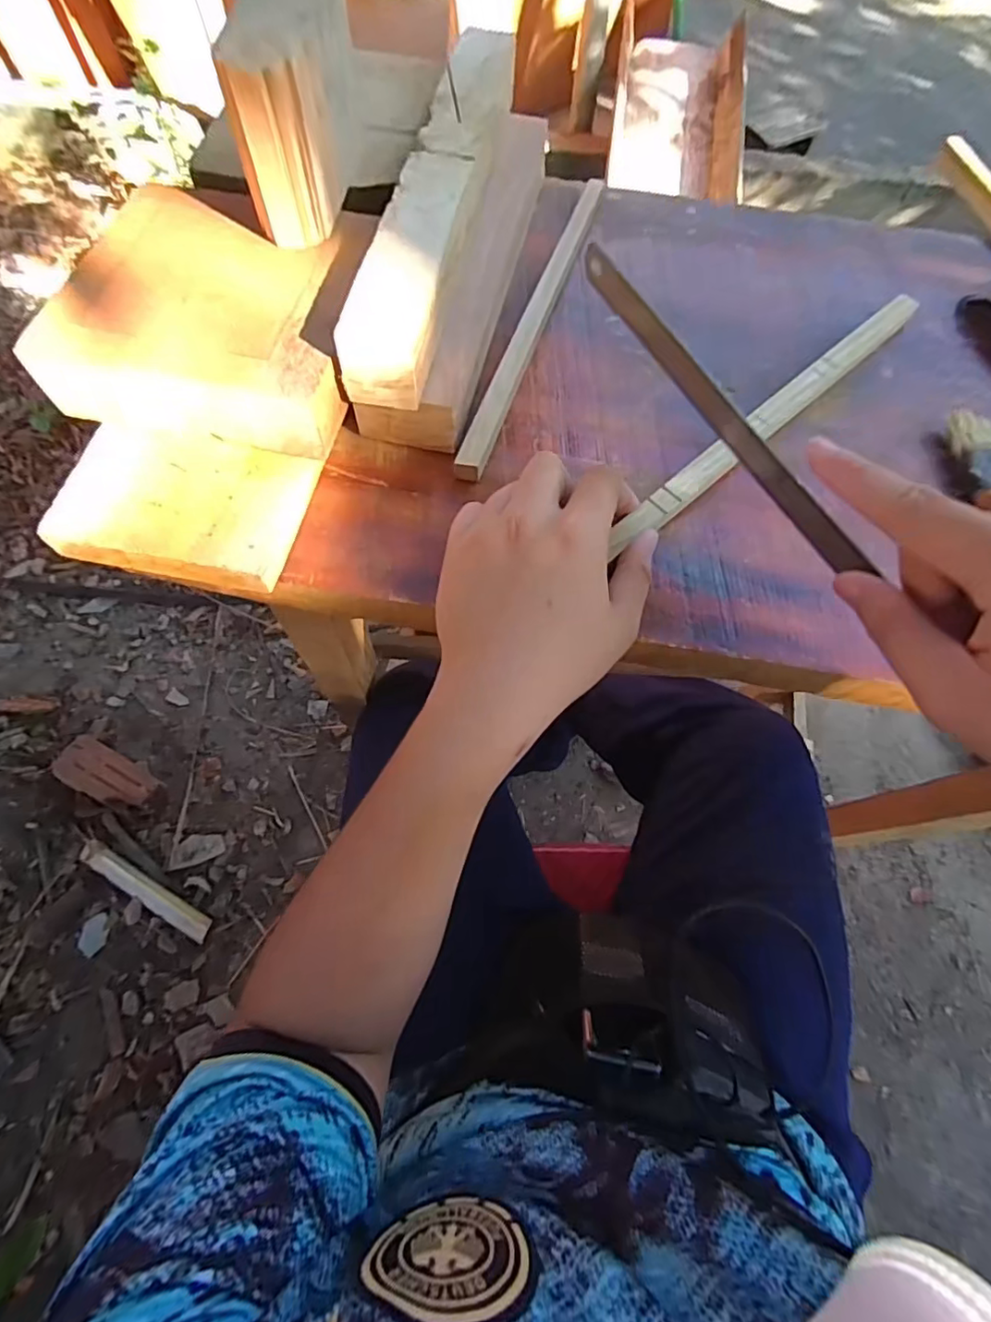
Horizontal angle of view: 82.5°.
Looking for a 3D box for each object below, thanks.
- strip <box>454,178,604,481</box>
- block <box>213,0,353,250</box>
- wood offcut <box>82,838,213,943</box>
[{"bbox_3d":[0.029,-0.230,0.369,0.014,0.009,0.283,18,67,5],"label":"strip"},{"bbox_3d":[-0.100,-0.285,0.288,0.038,0.081,0.103,4,67,0],"label":"block"},{"bbox_3d":[-0.623,0.406,1.003,0.269,0.013,0.040,31,69,10],"label":"wood offcut"}]

